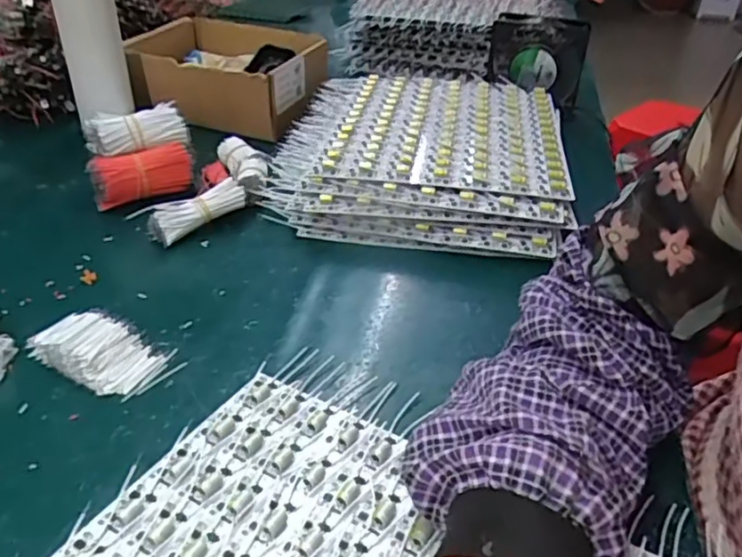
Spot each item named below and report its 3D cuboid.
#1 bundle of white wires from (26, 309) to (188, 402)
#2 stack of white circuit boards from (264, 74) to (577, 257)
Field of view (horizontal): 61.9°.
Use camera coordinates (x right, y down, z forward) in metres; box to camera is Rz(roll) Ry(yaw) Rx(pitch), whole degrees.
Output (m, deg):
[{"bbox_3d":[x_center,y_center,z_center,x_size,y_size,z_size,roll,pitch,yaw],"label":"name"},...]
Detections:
[{"bbox_3d":[-0.188,0.049,0.430,0.106,0.013,0.057,18,36,22],"label":"bundle of white wires"},{"bbox_3d":[0.063,-0.142,0.687,0.286,0.071,0.322,8,34,8],"label":"stack of white circuit boards"}]

